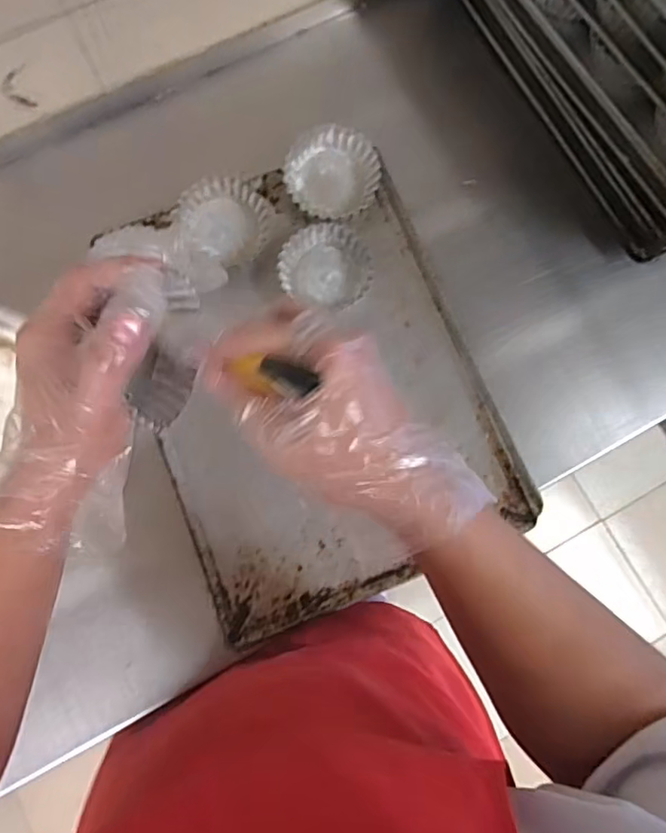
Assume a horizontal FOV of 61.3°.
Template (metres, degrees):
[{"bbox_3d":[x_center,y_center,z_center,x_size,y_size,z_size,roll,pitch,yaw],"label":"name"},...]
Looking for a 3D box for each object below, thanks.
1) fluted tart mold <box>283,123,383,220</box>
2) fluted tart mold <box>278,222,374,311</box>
[{"bbox_3d":[-0.001,-0.267,0.618,0.099,0.027,0.103,0,78,-1],"label":"fluted tart mold"},{"bbox_3d":[-0.007,-0.161,0.600,0.095,0.026,0.084,4,78,0],"label":"fluted tart mold"}]

